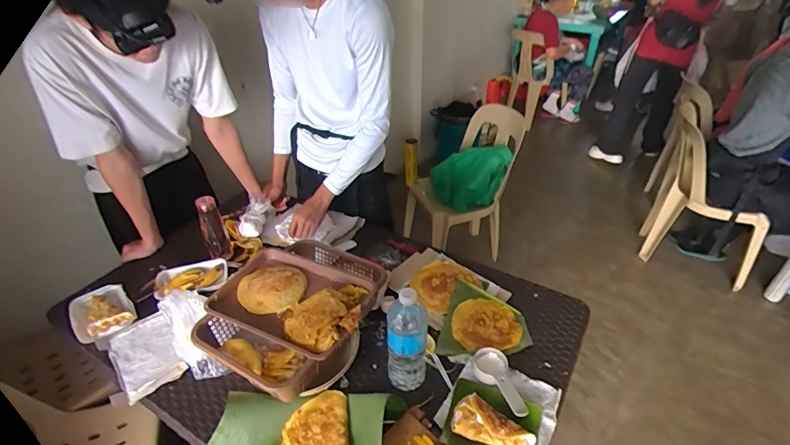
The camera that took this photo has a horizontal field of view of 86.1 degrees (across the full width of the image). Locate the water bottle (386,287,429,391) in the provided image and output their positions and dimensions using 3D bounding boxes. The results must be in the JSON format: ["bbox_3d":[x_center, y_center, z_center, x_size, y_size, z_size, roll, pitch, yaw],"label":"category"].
[{"bbox_3d":[0.023,0.235,0.834,0.086,0.251,0.068,-6,37,-4],"label":"water bottle"}]

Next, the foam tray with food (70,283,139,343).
[{"bbox_3d":[-0.685,0.205,0.984,0.121,0.032,0.158,-28,44,-30],"label":"foam tray with food"}]

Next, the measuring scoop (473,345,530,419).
[{"bbox_3d":[0.223,0.328,0.875,0.072,0.031,0.162,-17,39,-18],"label":"measuring scoop"}]

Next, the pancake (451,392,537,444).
[{"bbox_3d":[0.191,0.382,0.814,0.151,0.018,0.089,10,39,16],"label":"pancake"}]

